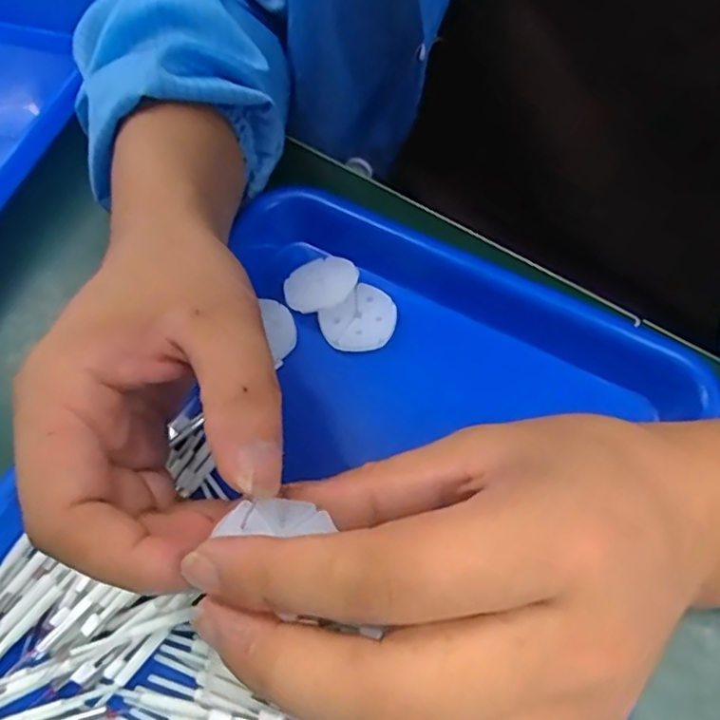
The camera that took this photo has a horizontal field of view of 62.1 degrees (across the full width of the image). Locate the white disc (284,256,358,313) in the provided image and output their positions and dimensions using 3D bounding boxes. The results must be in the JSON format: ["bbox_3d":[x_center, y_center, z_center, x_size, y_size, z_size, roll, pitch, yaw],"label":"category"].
[{"bbox_3d":[-0.020,-0.039,0.308,0.037,0.012,0.032,-10,62,-3],"label":"white disc"}]

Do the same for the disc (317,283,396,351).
[{"bbox_3d":[0.000,-0.020,0.298,0.038,0.004,0.032,-36,69,-14],"label":"disc"}]

